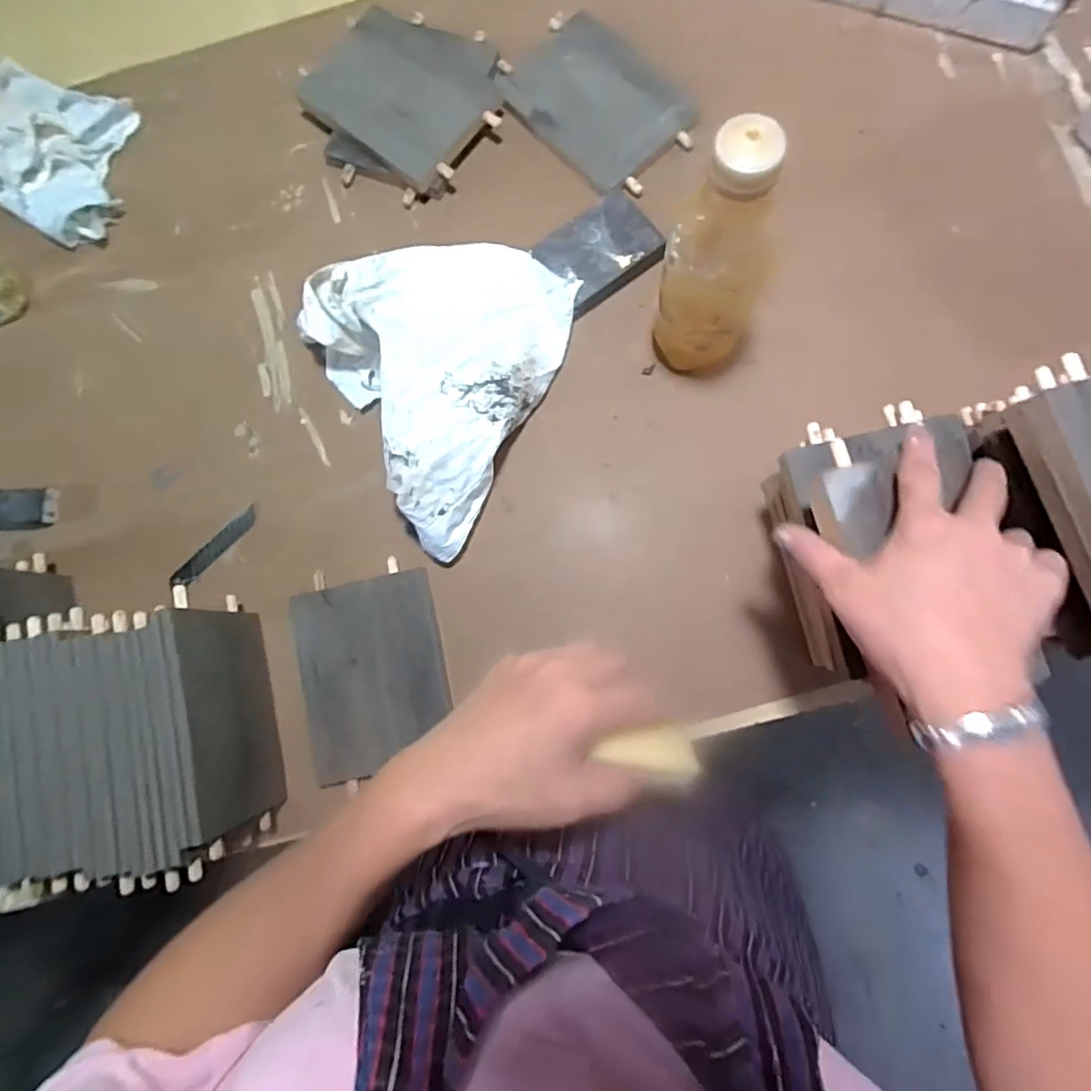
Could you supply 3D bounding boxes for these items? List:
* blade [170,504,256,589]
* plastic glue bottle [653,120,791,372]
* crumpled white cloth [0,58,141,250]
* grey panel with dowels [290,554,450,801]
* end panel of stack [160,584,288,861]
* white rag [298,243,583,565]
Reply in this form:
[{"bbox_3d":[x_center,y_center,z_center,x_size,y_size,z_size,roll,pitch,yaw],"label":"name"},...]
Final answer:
[{"bbox_3d":[-0.287,0.002,0.529,0.019,0.007,0.095,43,88,6],"label":"blade"},{"bbox_3d":[0.119,-0.189,0.431,0.076,0.213,0.065,25,85,7],"label":"plastic glue bottle"},{"bbox_3d":[-0.476,-0.376,0.574,0.178,0.034,0.150,22,85,5],"label":"crumpled white cloth"},{"bbox_3d":[-0.139,0.100,0.497,0.113,0.016,0.158,-12,83,2],"label":"grey panel with dowels"},{"bbox_3d":[-0.232,0.123,0.454,0.015,0.105,0.174,-14,83,1],"label":"end panel of stack"},{"bbox_3d":[-0.110,-0.154,0.496,0.217,0.097,0.258,27,86,5],"label":"white rag"}]

